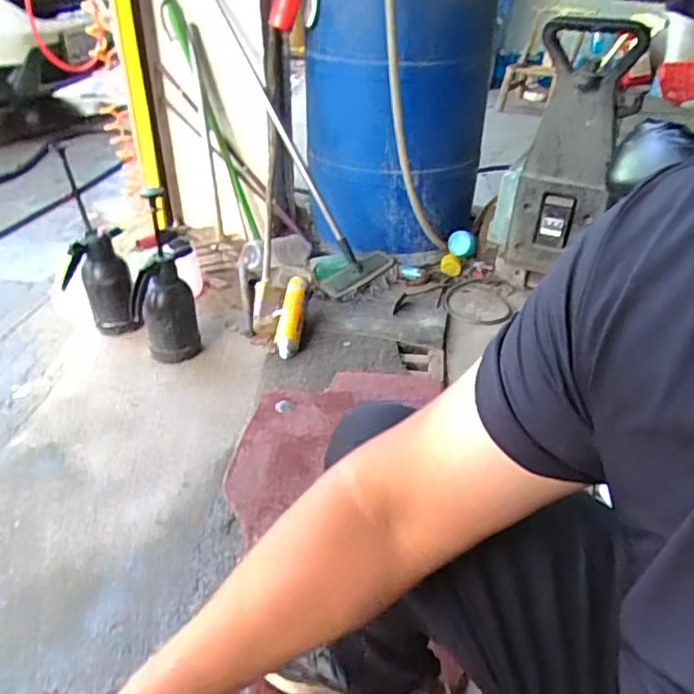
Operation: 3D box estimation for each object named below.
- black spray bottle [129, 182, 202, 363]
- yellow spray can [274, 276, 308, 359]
[{"bbox_3d":[-0.450,-0.155,1.426,0.149,0.410,0.140,-6,34,-12],"label":"black spray bottle"},{"bbox_3d":[-0.154,-0.096,1.633,0.075,0.056,0.287,2,47,3],"label":"yellow spray can"}]

